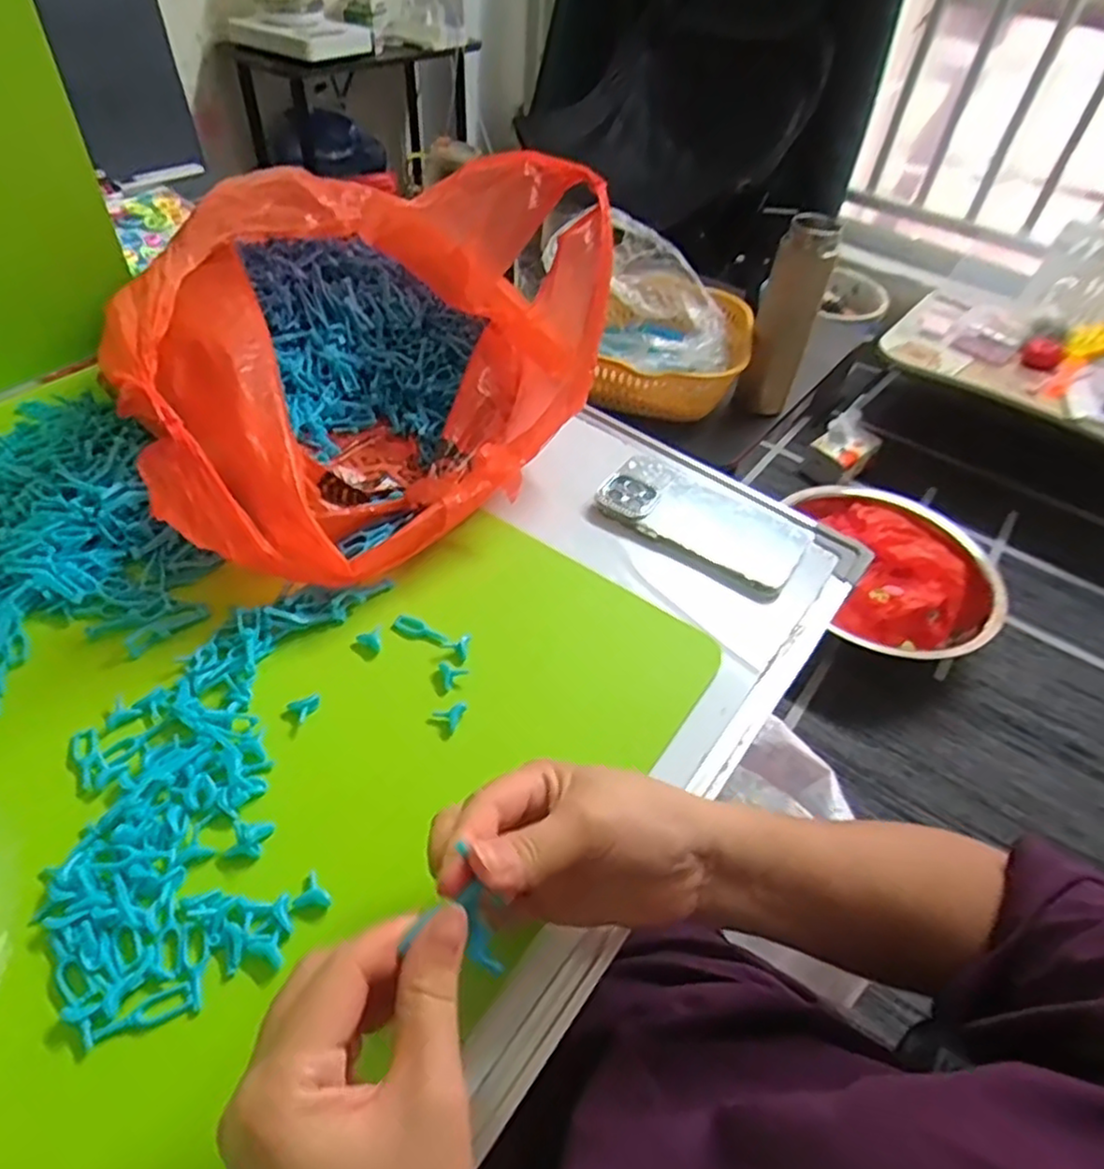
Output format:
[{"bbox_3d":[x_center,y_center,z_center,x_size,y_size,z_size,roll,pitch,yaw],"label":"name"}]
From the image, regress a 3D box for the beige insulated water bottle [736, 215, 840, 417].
[{"bbox_3d":[0.263,-0.299,0.803,0.059,0.220,0.047,31,51,22],"label":"beige insulated water bottle"}]

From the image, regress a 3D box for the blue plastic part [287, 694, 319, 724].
[{"bbox_3d":[-0.147,0.072,0.416,0.015,0.004,0.018,37,53,26],"label":"blue plastic part"}]

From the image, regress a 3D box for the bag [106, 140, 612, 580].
[{"bbox_3d":[-0.130,-0.171,0.532,0.314,0.177,0.363,11,46,4],"label":"bag"}]

